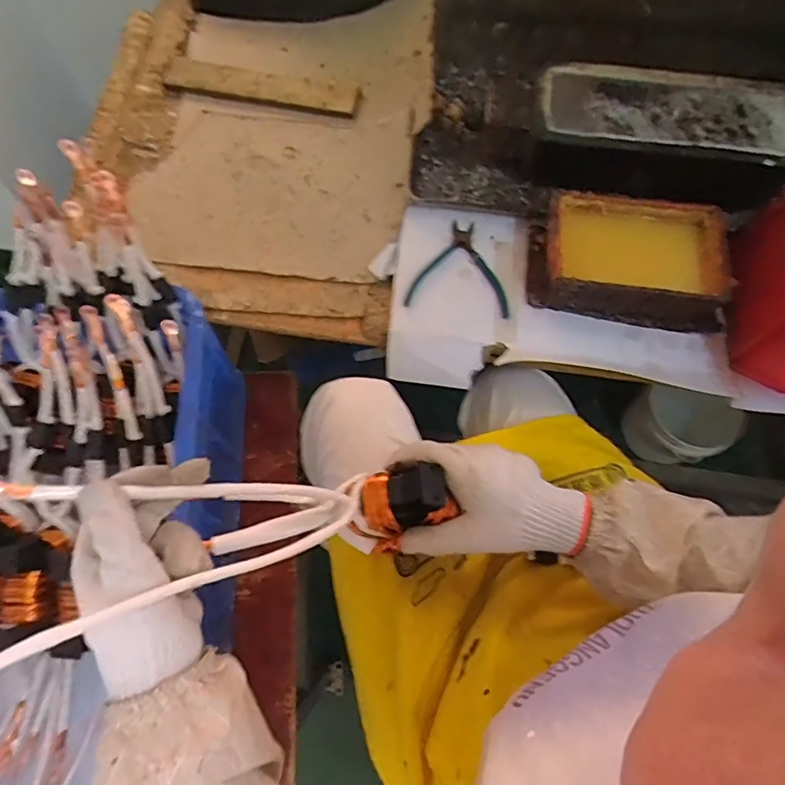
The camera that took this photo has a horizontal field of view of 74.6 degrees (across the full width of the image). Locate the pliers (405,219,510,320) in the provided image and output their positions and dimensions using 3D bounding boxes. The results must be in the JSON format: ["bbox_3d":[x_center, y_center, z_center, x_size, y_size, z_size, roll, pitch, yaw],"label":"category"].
[{"bbox_3d":[0.087,-0.159,0.650,0.124,0.010,0.124,8,69,3],"label":"pliers"}]

